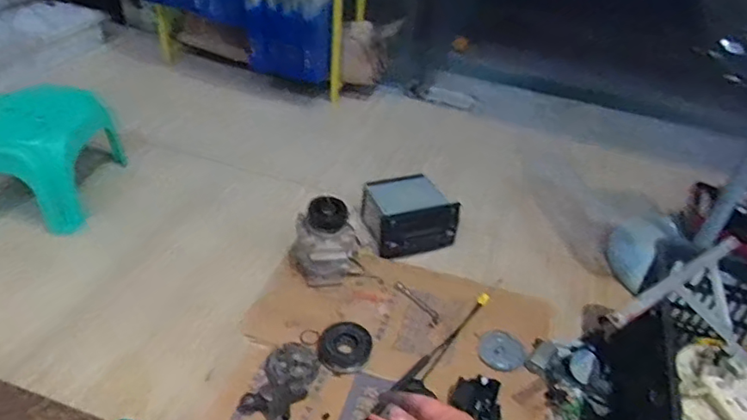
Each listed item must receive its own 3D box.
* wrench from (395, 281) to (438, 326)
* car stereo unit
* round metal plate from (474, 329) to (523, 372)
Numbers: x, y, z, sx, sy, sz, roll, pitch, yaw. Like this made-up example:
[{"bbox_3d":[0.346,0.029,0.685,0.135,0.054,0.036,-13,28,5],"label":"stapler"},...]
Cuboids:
[{"bbox_3d":[0.098,0.202,1.252,0.023,0.006,0.139,-24,44,-35],"label":"wrench"},{"bbox_3d":[0.097,0.005,1.422,0.214,0.131,0.161,-7,39,-16],"label":"car stereo unit"},{"bbox_3d":[0.266,0.285,1.170,0.096,0.009,0.114,20,40,18],"label":"round metal plate"}]

